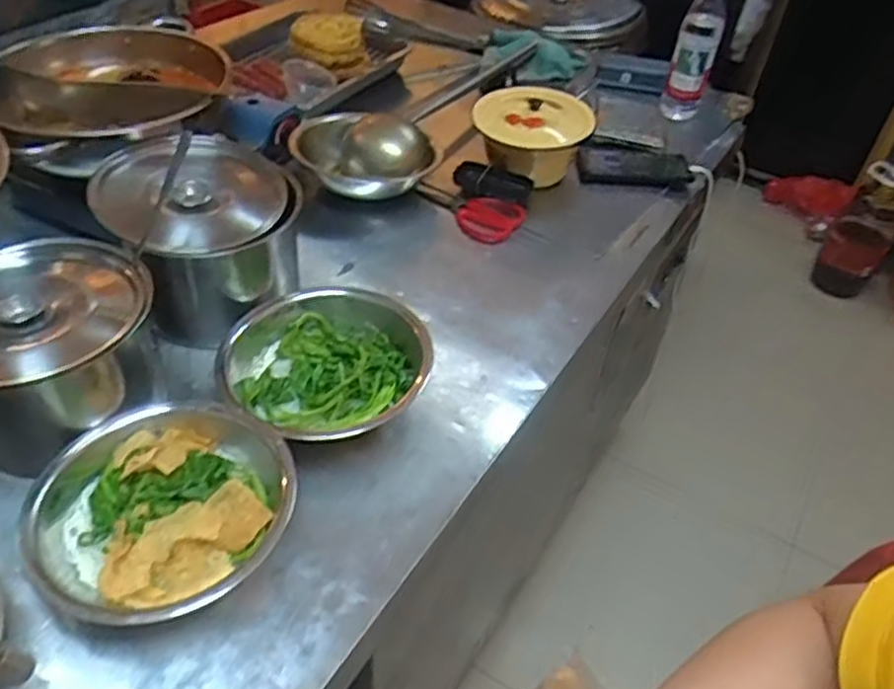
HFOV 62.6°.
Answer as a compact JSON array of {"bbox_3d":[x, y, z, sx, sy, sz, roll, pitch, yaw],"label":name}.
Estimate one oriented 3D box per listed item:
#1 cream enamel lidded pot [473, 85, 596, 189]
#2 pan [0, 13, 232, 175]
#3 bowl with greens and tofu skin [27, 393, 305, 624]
[{"bbox_3d":[0.122,-0.304,1.064,0.160,0.076,0.146,3,43,-3],"label":"cream enamel lidded pot"},{"bbox_3d":[-0.416,-0.314,0.939,0.292,0.097,0.291,3,43,-3],"label":"pan"},{"bbox_3d":[-0.236,0.132,0.612,0.199,0.057,0.186,3,43,-3],"label":"bowl with greens and tofu skin"}]

